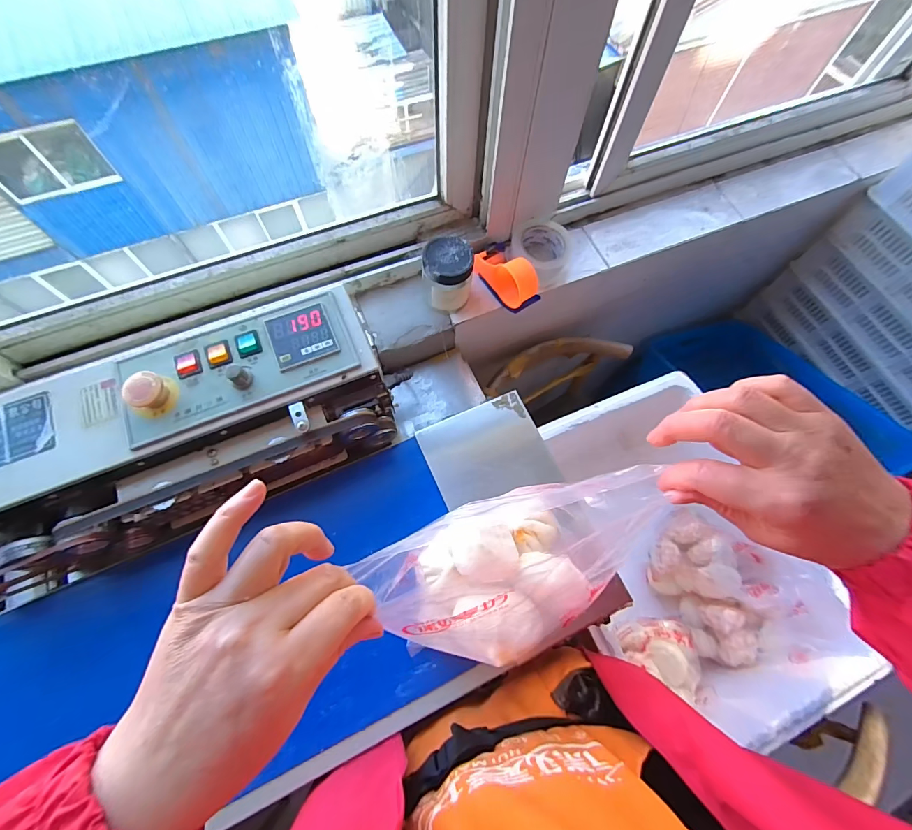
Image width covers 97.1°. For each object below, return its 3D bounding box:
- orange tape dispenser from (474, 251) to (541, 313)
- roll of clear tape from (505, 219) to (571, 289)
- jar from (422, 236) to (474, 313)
[{"bbox_3d":[0.091,-0.251,0.708,0.058,0.083,0.127,-35,73,-14],"label":"orange tape dispenser"},{"bbox_3d":[0.159,-0.308,0.752,0.113,0.063,0.106,0,68,-1],"label":"roll of clear tape"},{"bbox_3d":[-0.013,-0.235,0.691,0.082,0.107,0.076,1,68,-1],"label":"jar"}]

